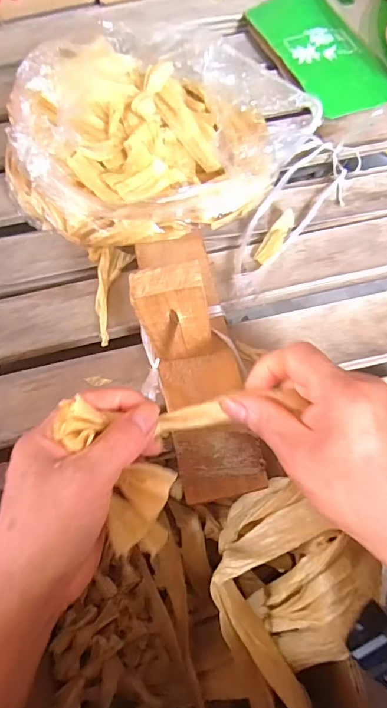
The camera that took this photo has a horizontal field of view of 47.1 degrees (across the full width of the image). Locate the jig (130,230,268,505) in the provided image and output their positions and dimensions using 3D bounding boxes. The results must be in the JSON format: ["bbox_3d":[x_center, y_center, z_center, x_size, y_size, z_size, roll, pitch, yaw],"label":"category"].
[{"bbox_3d":[-0.001,-0.015,0.307,0.060,0.126,0.212,-12,69,-6],"label":"jig"}]

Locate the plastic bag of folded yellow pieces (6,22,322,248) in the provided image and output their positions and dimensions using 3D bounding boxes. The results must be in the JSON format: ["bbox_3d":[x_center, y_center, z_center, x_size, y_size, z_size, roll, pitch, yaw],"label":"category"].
[{"bbox_3d":[-0.035,-0.177,0.392,0.222,0.097,0.199,-41,71,-13],"label":"plastic bag of folded yellow pieces"}]

